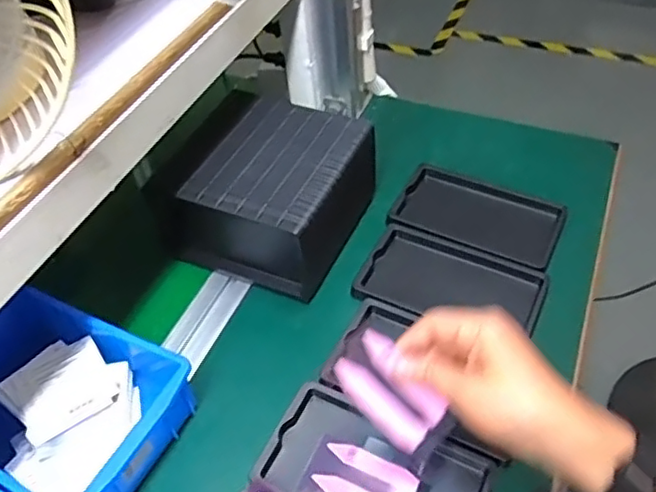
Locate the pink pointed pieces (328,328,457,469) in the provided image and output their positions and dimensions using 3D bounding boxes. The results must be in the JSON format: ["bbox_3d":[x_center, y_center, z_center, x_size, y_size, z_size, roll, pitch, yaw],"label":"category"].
[{"bbox_3d":[0.044,0.099,0.412,0.044,0.006,0.084,-42,78,-9],"label":"pink pointed pieces"}]

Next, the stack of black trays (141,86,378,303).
[{"bbox_3d":[-0.056,-0.055,0.604,0.168,0.103,0.161,16,52,19],"label":"stack of black trays"}]

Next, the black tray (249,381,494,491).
[{"bbox_3d":[0.035,0.170,0.457,0.156,0.019,0.093,22,54,23],"label":"black tray"}]

